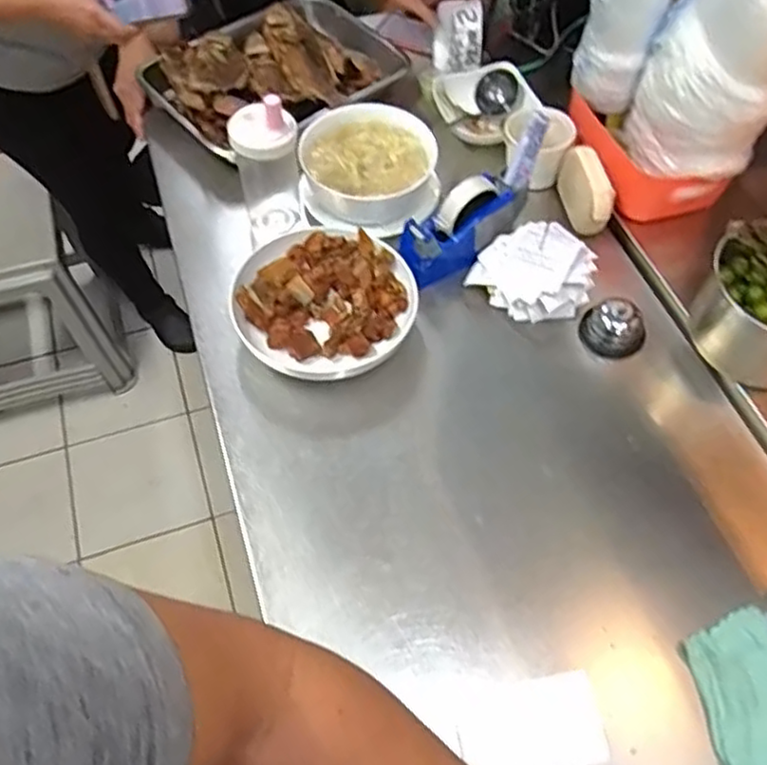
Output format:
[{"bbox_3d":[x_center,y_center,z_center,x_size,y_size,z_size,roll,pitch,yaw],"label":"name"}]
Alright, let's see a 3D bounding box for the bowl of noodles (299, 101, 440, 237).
[{"bbox_3d":[-0.021,-0.300,0.966,0.186,0.074,0.188,-2,58,-2],"label":"bowl of noodles"}]

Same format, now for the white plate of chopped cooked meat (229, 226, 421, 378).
[{"bbox_3d":[-0.070,-0.102,0.856,0.214,0.049,0.196,1,58,-1],"label":"white plate of chopped cooked meat"}]

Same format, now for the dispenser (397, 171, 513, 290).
[{"bbox_3d":[0.093,-0.203,0.900,0.149,0.105,0.068,-37,66,-21],"label":"dispenser"}]

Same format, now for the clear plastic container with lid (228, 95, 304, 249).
[{"bbox_3d":[-0.151,-0.285,0.903,0.082,0.209,0.085,-7,59,-5],"label":"clear plastic container with lid"}]

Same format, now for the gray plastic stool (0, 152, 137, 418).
[{"bbox_3d":[-0.915,-0.216,1.663,0.403,0.464,0.410,-19,60,-12],"label":"gray plastic stool"}]

